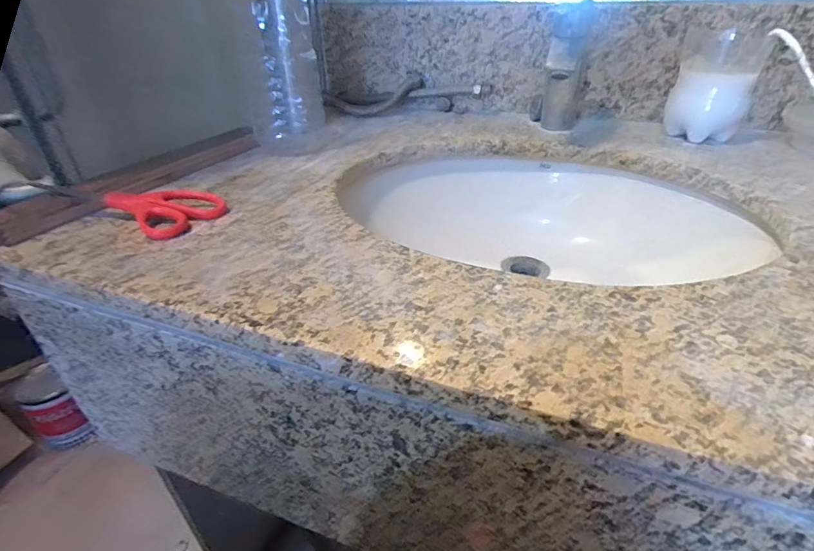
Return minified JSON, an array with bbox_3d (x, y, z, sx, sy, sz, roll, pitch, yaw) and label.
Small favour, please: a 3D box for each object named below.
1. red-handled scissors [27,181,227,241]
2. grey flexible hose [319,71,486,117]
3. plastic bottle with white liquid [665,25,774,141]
[{"bbox_3d":[-0.280,-0.079,0.439,0.192,0.029,0.078,13,36,20],"label":"red-handled scissors"},{"bbox_3d":[-0.007,-0.300,0.740,0.268,0.050,0.074,2,34,5],"label":"grey flexible hose"},{"bbox_3d":[0.403,-0.253,0.581,0.088,0.120,0.095,19,38,27],"label":"plastic bottle with white liquid"}]

